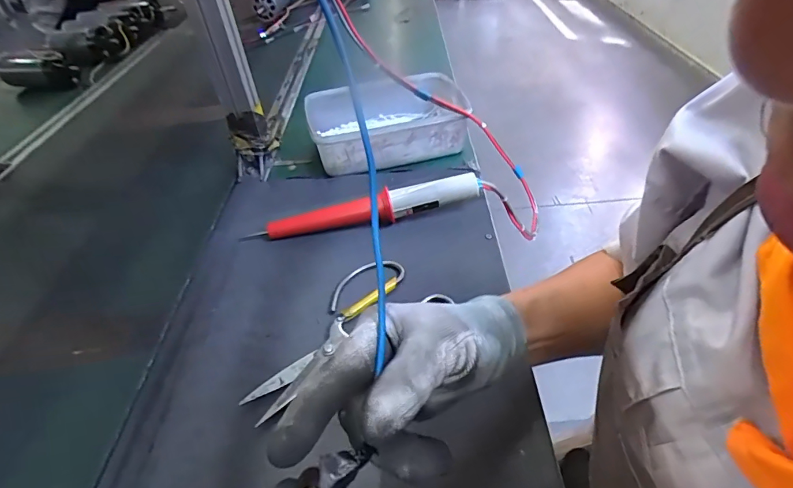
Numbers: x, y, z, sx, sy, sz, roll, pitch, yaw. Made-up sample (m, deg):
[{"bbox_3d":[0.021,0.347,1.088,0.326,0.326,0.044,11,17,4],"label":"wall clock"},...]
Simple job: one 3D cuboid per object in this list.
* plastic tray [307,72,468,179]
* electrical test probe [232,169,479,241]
[{"bbox_3d":[-0.008,-0.180,0.667,0.226,0.069,0.164,-13,43,-7],"label":"plastic tray"},{"bbox_3d":[-0.037,-0.038,0.531,0.270,0.042,0.027,-11,43,-5],"label":"electrical test probe"}]

